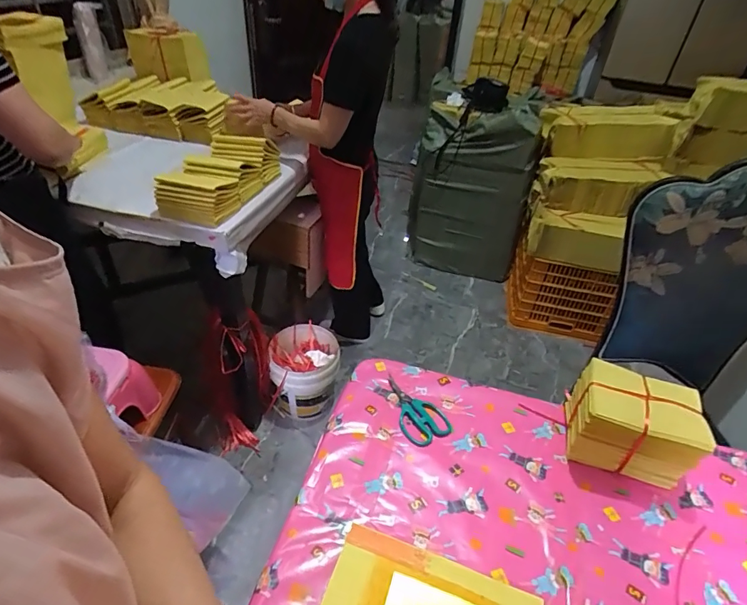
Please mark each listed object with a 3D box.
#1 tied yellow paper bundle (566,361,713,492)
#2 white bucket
[{"bbox_3d":[0.416,0.201,0.721,0.171,0.138,0.118,15,40,13],"label":"tied yellow paper bundle"},{"bbox_3d":[-0.255,0.269,1.673,0.250,0.288,0.256,3,39,-2],"label":"white bucket"}]

